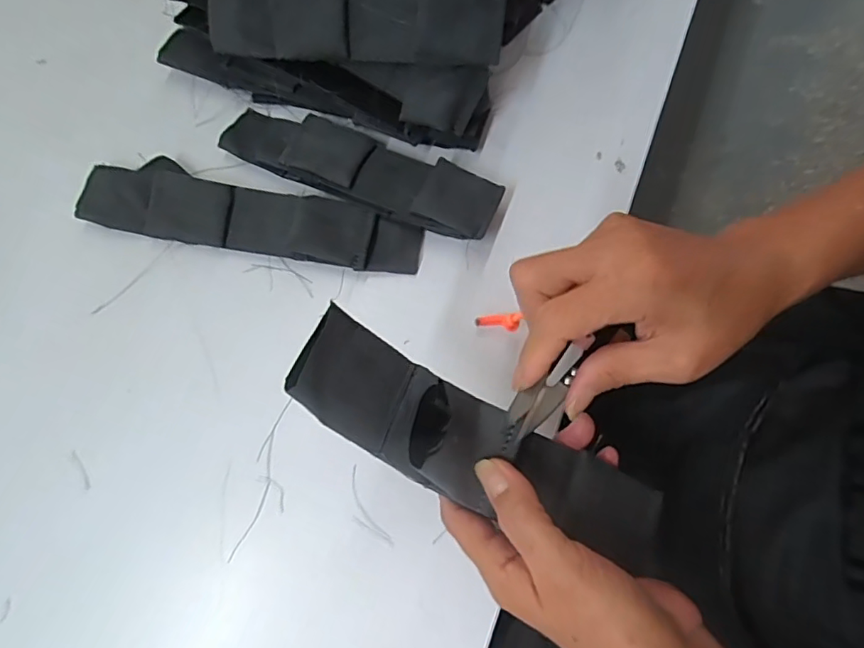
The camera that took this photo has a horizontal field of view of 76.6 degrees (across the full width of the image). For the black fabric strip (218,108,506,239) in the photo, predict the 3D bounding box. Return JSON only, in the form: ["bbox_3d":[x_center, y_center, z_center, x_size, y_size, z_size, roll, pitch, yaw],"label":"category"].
[{"bbox_3d":[-0.051,-0.108,0.380,0.196,0.027,0.049,22,76,5],"label":"black fabric strip"}]

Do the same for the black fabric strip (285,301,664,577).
[{"bbox_3d":[0.028,0.058,0.245,0.191,0.030,0.047,29,76,-16],"label":"black fabric strip"}]

